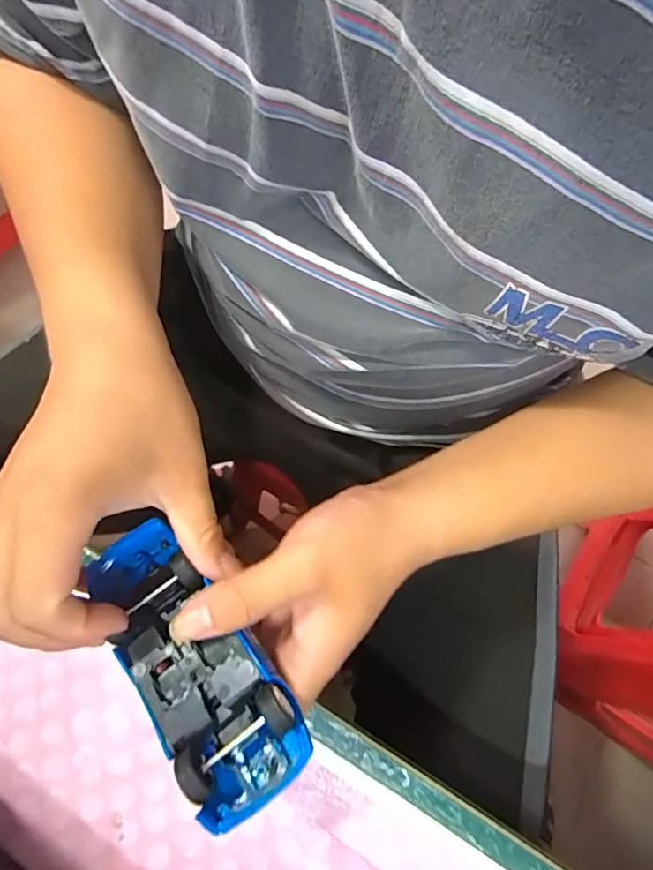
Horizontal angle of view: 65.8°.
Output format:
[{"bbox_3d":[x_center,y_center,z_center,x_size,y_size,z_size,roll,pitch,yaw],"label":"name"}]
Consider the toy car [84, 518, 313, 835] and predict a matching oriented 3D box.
[{"bbox_3d":[-0.066,0.099,0.234,0.052,0.033,0.139,-40,60,-11],"label":"toy car"}]

